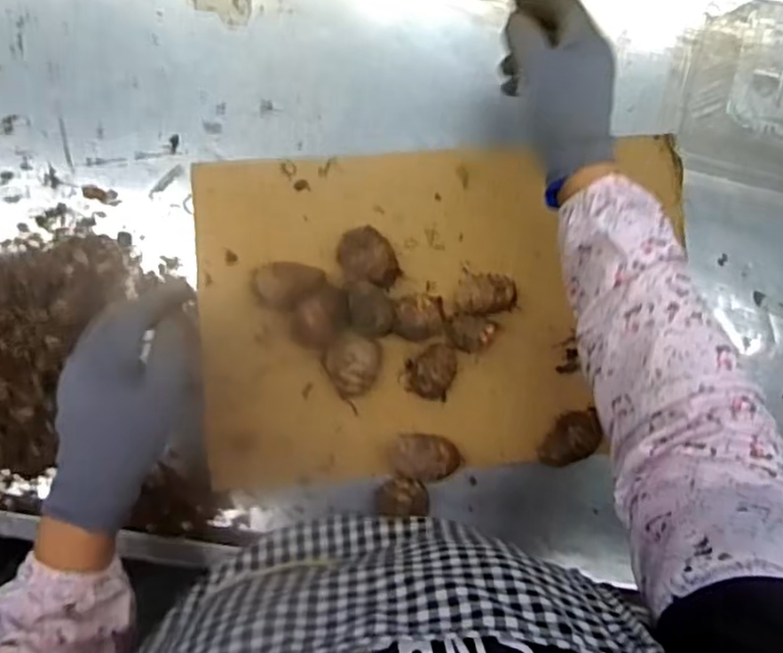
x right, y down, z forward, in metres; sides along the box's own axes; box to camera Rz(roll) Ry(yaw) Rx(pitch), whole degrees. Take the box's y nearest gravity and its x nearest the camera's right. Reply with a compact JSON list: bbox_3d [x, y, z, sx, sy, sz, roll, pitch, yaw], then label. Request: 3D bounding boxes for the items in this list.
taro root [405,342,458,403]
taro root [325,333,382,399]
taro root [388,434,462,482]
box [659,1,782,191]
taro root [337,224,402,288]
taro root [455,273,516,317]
[{"bbox_3d":[0.034,0.036,0.559,0.040,0.025,0.046,22,88,-4],"label":"taro root"},{"bbox_3d":[-0.031,0.030,0.554,0.047,0.028,0.046,0,90,-4],"label":"taro root"},{"bbox_3d":[0.026,0.107,0.561,0.057,0.040,0.037,9,89,-4],"label":"taro root"},{"bbox_3d":[0.326,-0.185,0.555,0.159,0.082,0.122,9,89,-4],"label":"box"},{"bbox_3d":[-0.020,-0.054,0.552,0.044,0.043,0.051,-25,92,-4],"label":"taro root"},{"bbox_3d":[0.078,-0.027,0.562,0.052,0.032,0.034,-1,90,-4],"label":"taro root"}]

